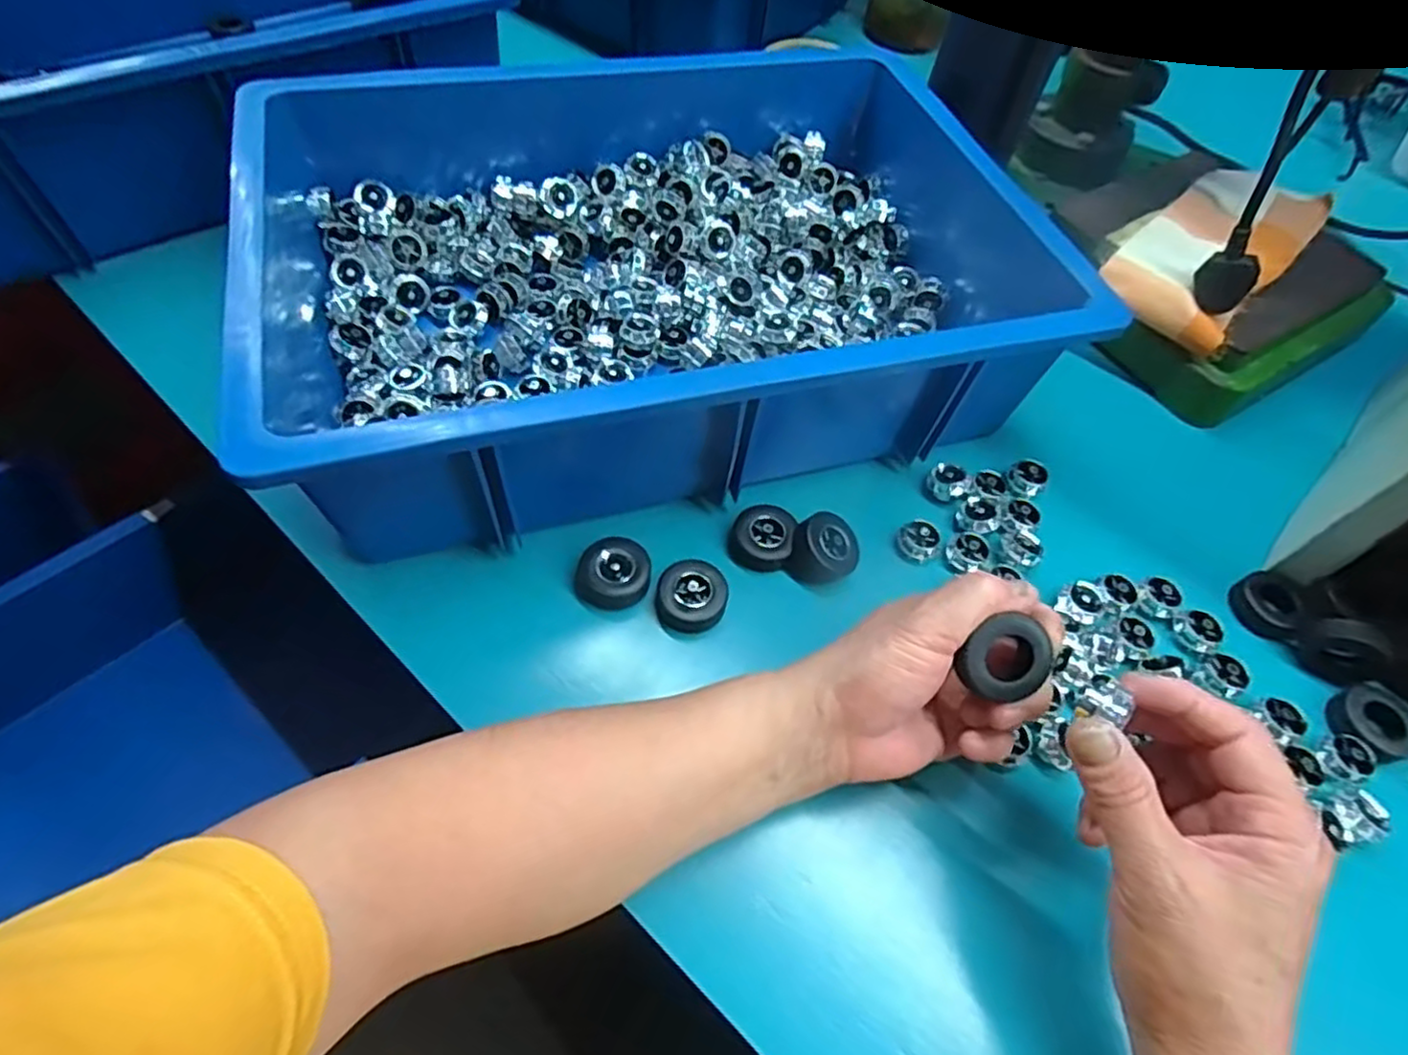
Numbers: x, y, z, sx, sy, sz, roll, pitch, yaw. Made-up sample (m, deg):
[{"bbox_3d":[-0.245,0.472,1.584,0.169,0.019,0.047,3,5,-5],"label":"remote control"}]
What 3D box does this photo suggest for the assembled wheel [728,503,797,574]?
[{"bbox_3d":[0.033,0.006,0.394,0.035,0.014,0.035,2,59,-3],"label":"assembled wheel"}]

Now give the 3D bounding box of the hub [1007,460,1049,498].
[{"bbox_3d":[0.203,-0.031,0.435,0.022,0.012,0.020,2,59,-3],"label":"hub"}]

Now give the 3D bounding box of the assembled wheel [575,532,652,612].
[{"bbox_3d":[-0.048,0.025,0.373,0.037,0.018,0.035,2,59,-3],"label":"assembled wheel"}]

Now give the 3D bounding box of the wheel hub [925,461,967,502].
[{"bbox_3d":[0.148,-0.028,0.423,0.022,0.015,0.018,30,61,14],"label":"wheel hub"}]

